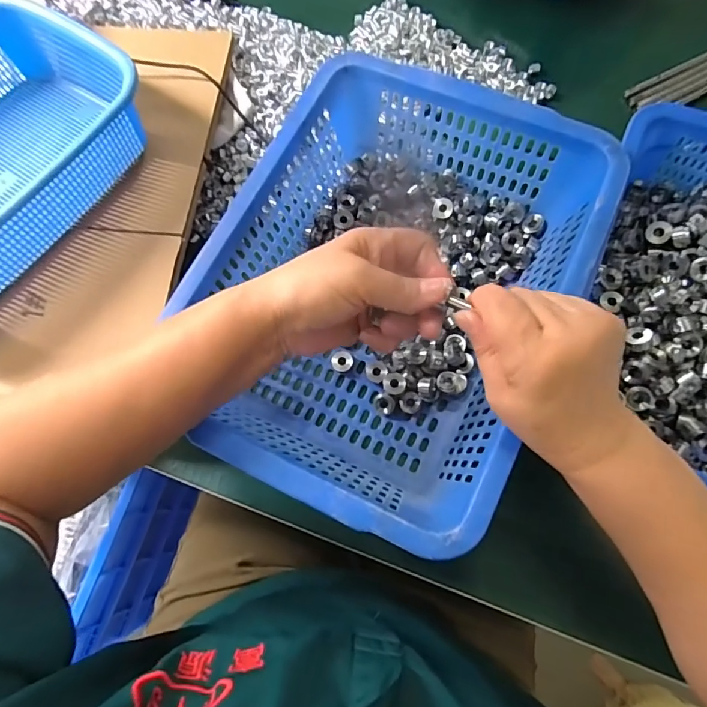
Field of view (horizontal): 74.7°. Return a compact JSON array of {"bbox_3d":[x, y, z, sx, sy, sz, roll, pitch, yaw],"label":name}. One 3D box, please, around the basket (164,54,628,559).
[{"bbox_3d":[0.029,-0.054,0.398,0.271,0.115,0.358,26,76,9],"label":"basket"}]

